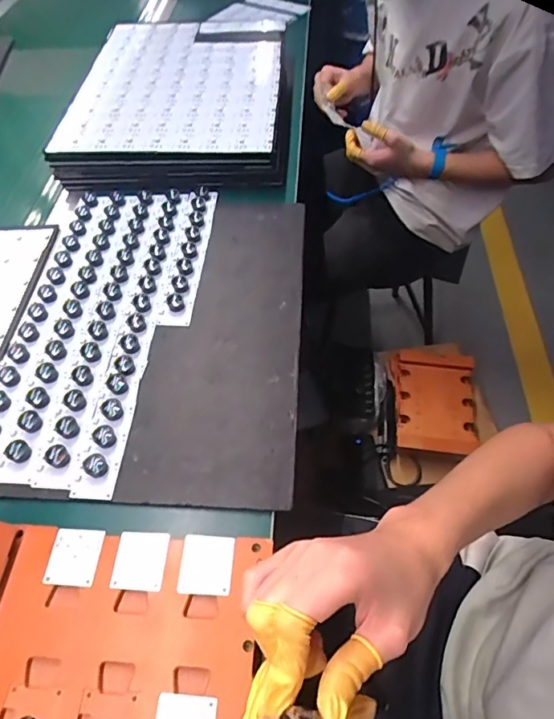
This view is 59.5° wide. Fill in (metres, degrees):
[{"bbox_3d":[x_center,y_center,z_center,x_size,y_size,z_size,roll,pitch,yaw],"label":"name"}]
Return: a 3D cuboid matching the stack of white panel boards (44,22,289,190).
[{"bbox_3d":[-0.166,-0.483,0.888,0.371,0.068,0.471,2,55,2],"label":"stack of white panel boards"}]

